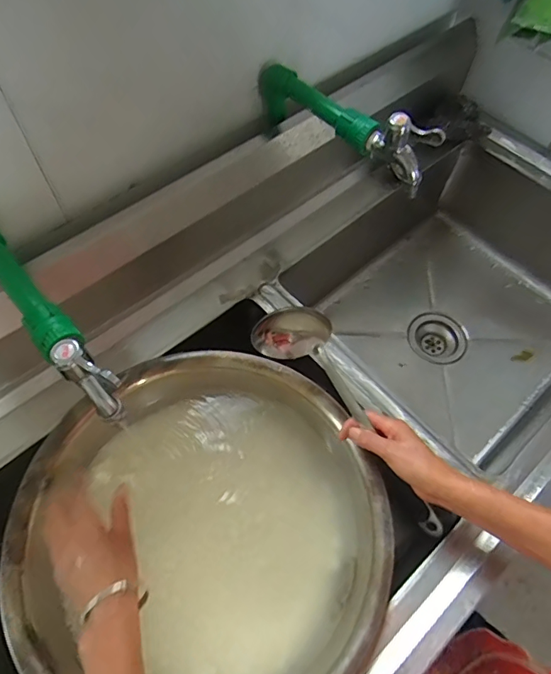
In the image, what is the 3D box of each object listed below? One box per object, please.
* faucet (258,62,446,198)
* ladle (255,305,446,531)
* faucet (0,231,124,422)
[{"bbox_3d":[0.076,-0.268,0.579,0.039,0.108,0.275,-37,67,-21],"label":"faucet"},{"bbox_3d":[0.094,0.095,0.548,0.070,0.051,0.312,-41,94,-22],"label":"ladle"},{"bbox_3d":[-0.222,-0.031,0.427,0.034,0.070,0.247,-37,68,-21],"label":"faucet"}]

